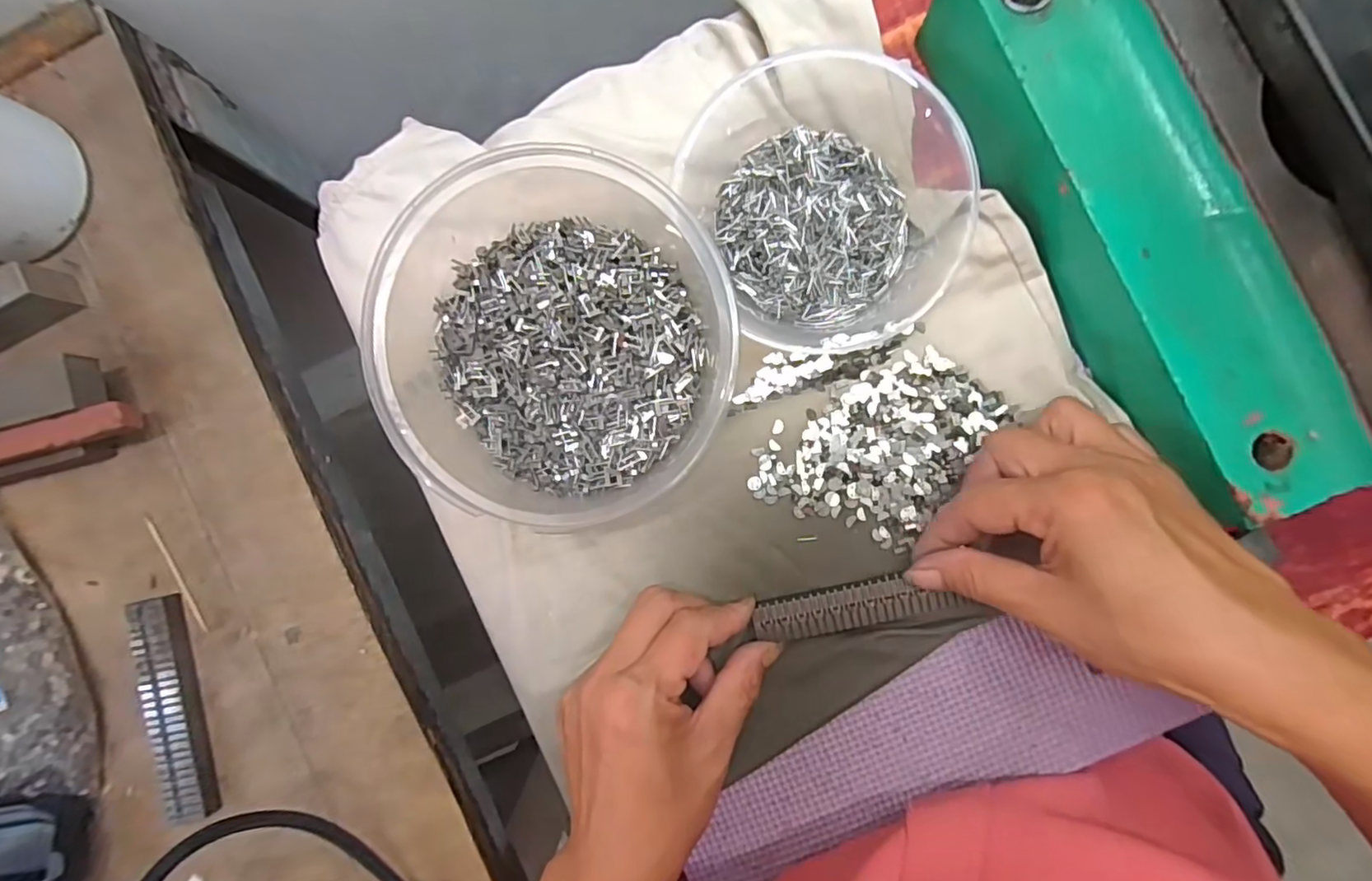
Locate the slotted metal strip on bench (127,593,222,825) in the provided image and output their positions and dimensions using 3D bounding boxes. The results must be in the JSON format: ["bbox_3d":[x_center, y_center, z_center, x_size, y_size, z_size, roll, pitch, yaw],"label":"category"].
[{"bbox_3d":[-0.227,0.119,0.268,0.018,0.015,0.098,-12,88,3],"label":"slotted metal strip on bench"}]

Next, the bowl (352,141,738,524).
[{"bbox_3d":[-0.049,-0.038,0.252,0.132,0.059,0.140,0,89,3],"label":"bowl"}]

